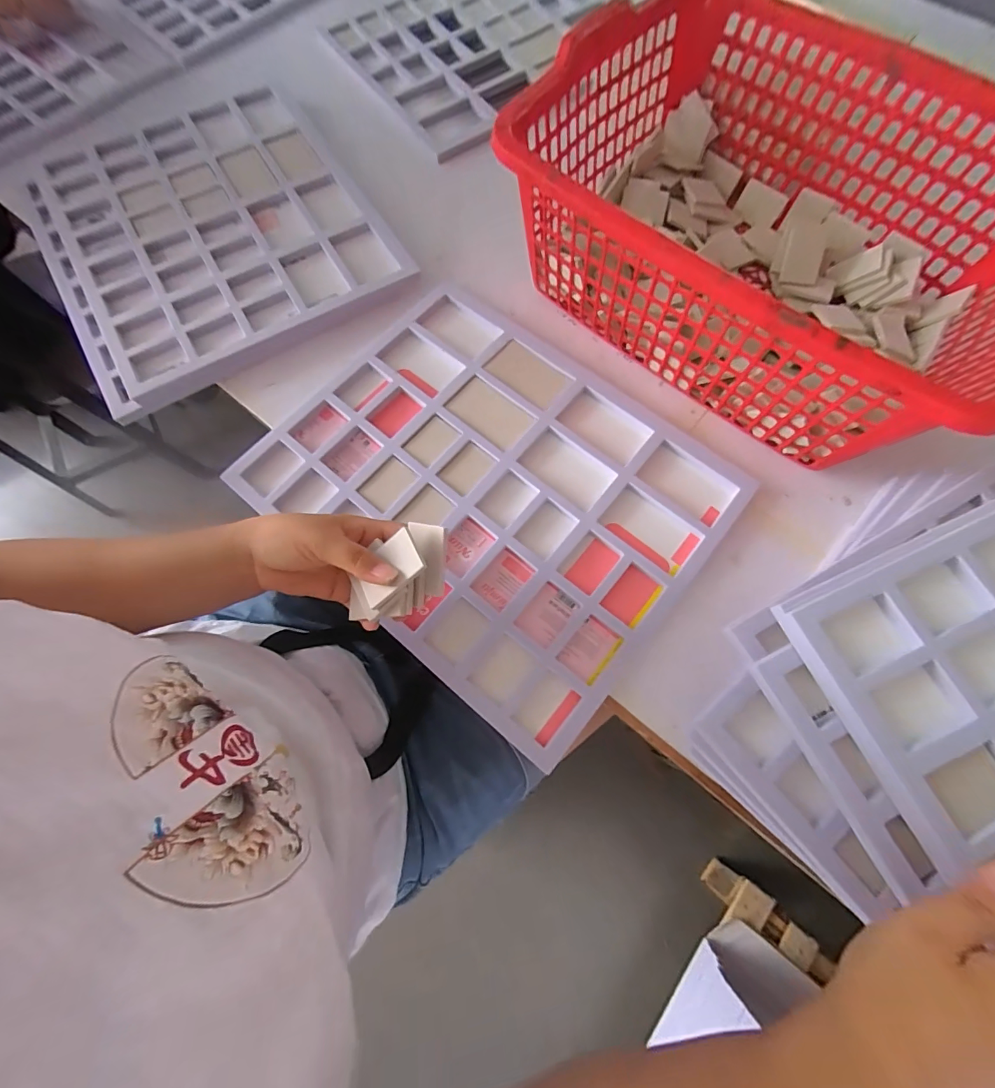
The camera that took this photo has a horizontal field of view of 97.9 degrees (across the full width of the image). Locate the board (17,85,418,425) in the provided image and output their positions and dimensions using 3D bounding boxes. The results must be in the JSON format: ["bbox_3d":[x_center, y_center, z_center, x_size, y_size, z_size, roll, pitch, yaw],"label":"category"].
[{"bbox_3d":[-0.371,-0.414,0.554,0.372,0.028,0.469,-29,71,-11],"label":"board"}]

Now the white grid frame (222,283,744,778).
[{"bbox_3d":[-0.013,-0.064,0.446,0.429,0.030,0.328,40,75,10],"label":"white grid frame"}]

